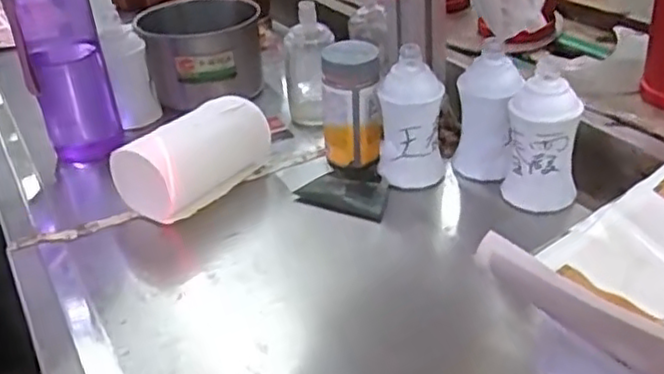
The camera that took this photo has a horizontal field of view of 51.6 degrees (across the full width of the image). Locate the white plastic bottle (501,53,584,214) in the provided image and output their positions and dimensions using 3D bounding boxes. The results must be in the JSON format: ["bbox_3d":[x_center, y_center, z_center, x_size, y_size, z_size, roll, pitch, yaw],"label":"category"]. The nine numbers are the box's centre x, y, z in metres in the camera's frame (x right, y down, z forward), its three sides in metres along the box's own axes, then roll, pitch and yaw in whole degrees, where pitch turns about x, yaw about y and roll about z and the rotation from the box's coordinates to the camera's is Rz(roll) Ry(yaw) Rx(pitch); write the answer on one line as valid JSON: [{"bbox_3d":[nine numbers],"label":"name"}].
[{"bbox_3d":[0.169,-0.040,0.553,0.054,0.111,0.047,-5,33,3],"label":"white plastic bottle"}]

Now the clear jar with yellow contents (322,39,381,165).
[{"bbox_3d":[0.018,-0.074,0.628,0.050,0.100,0.056,-5,33,3],"label":"clear jar with yellow contents"}]

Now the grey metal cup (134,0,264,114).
[{"bbox_3d":[-0.149,-0.160,0.786,0.130,0.078,0.126,-7,33,0],"label":"grey metal cup"}]

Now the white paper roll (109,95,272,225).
[{"bbox_3d":[-0.117,-0.027,0.611,0.056,0.057,0.140,19,41,34],"label":"white paper roll"}]

